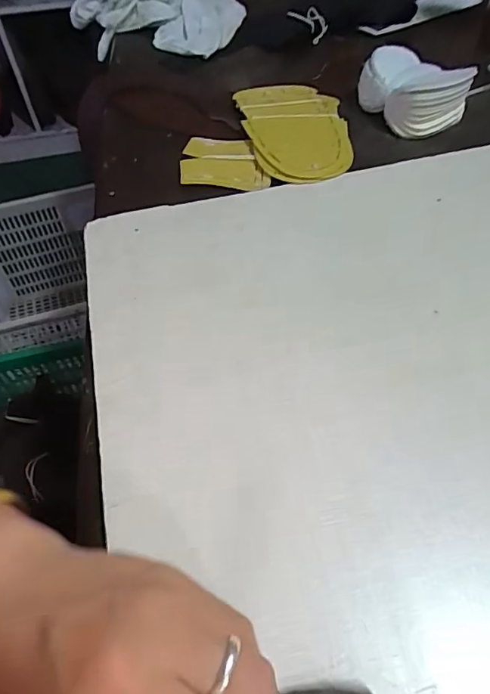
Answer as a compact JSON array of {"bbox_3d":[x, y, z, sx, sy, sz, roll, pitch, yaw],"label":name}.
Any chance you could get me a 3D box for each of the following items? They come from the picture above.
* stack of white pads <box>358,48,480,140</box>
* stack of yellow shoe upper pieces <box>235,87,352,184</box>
[{"bbox_3d":[0.169,-0.270,0.502,0.084,0.042,0.110,-35,59,-24],"label":"stack of white pads"},{"bbox_3d":[0.055,-0.220,0.483,0.107,0.015,0.169,-9,52,-6],"label":"stack of yellow shoe upper pieces"}]

